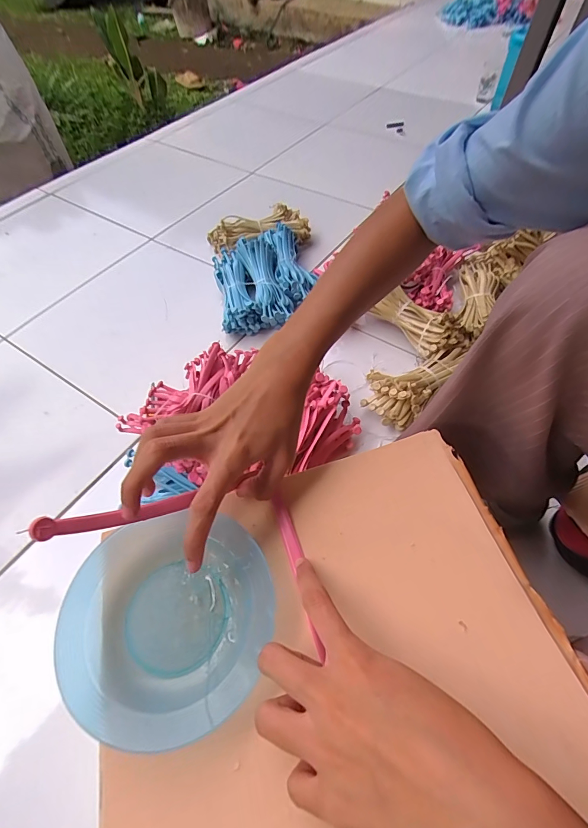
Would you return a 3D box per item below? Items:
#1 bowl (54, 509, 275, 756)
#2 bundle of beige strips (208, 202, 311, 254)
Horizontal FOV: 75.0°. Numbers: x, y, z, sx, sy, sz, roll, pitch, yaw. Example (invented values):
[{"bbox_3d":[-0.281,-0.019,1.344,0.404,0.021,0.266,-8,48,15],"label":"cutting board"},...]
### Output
[{"bbox_3d":[-0.078,0.129,0.246,0.127,0.022,0.125,-1,57,1],"label":"bowl"},{"bbox_3d":[-0.081,-0.423,0.874,0.233,0.059,0.077,-8,57,-4],"label":"bundle of beige strips"}]

